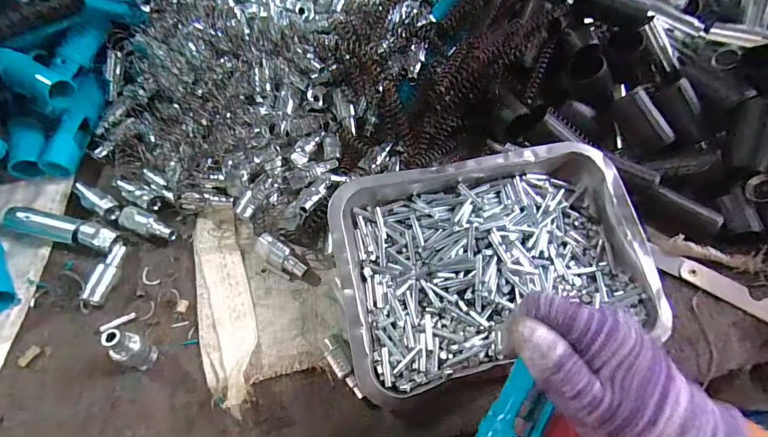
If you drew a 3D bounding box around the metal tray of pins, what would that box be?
[{"bbox_3d":[0.091,0.037,0.336,0.257,0.047,0.176,-11,64,-7],"label":"metal tray of pins"}]

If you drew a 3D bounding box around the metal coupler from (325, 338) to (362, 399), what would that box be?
[{"bbox_3d":[-0.031,0.117,0.311,0.014,0.017,0.048,-31,68,-16],"label":"metal coupler"}]

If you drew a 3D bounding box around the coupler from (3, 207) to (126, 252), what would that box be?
[{"bbox_3d":[-0.291,0.010,0.361,0.106,0.018,0.022,12,63,5],"label":"coupler"}]

